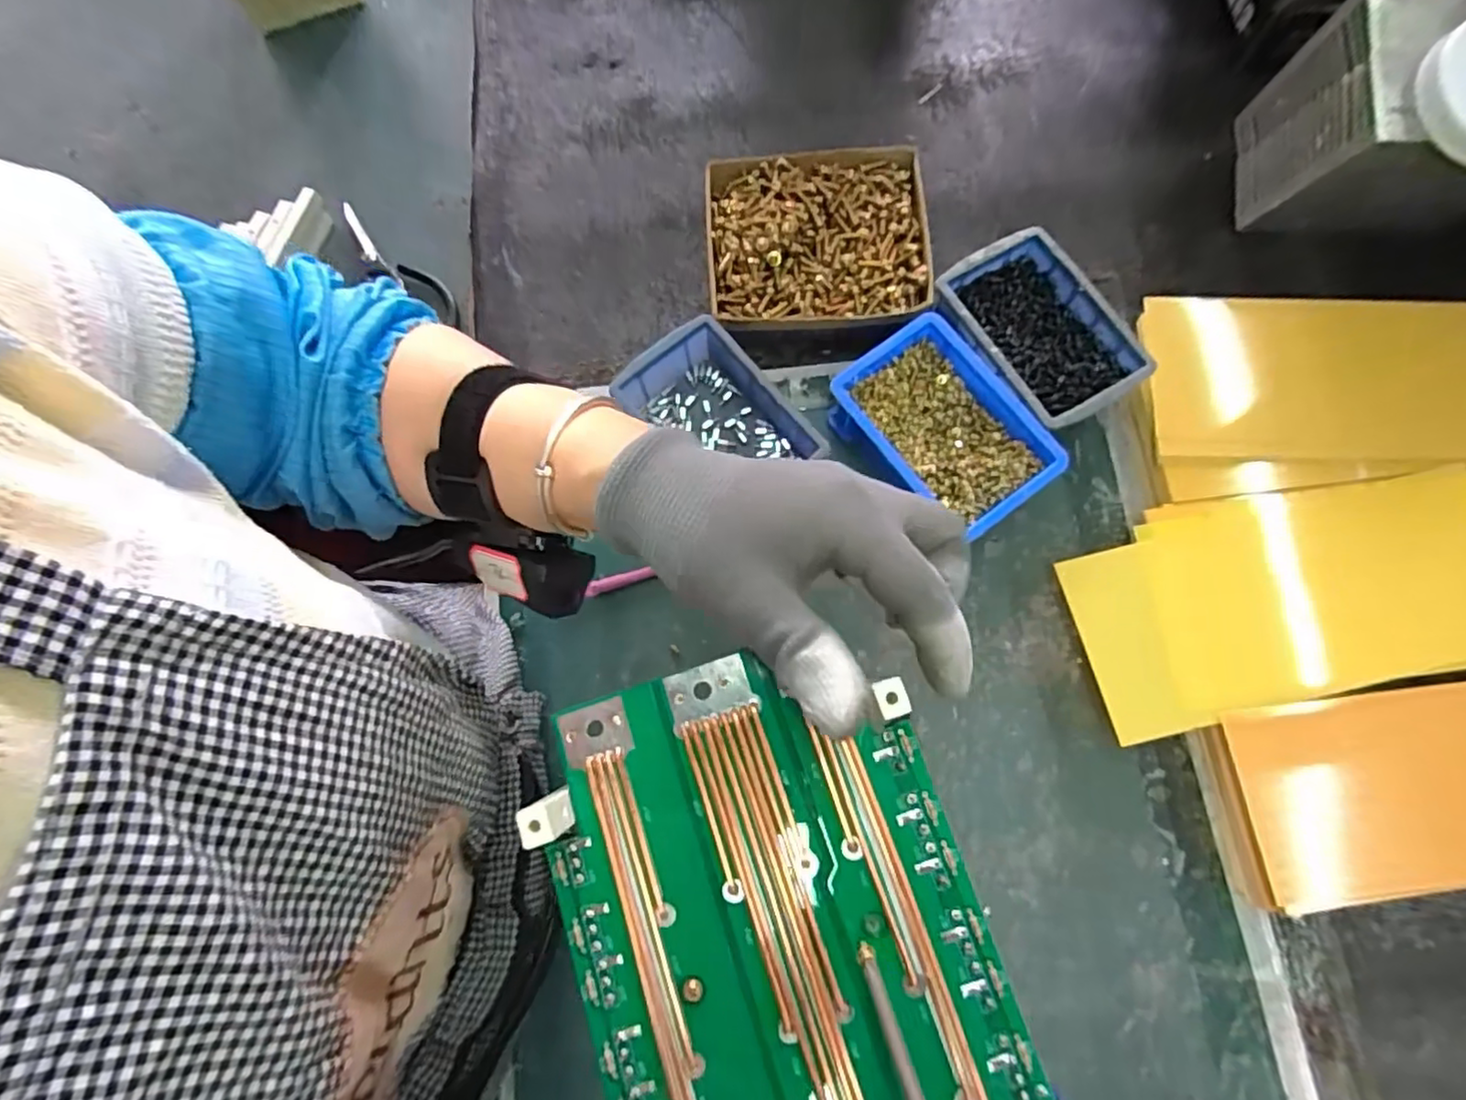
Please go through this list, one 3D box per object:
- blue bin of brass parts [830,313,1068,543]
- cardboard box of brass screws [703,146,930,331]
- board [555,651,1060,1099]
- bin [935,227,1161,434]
[{"bbox_3d":[0.148,-0.084,0.470,0.109,0.053,0.150,-36,79,-6],"label":"blue bin of brass parts"},{"bbox_3d":[0.065,-0.239,0.511,0.171,0.043,0.147,-3,78,1],"label":"cardboard box of brass screws"},{"bbox_3d":[0.032,0.173,0.213,0.134,0.011,0.275,-19,78,-3],"label":"board"},{"bbox_3d":[0.225,-0.159,0.481,0.101,0.049,0.142,-32,79,-5],"label":"bin"}]

